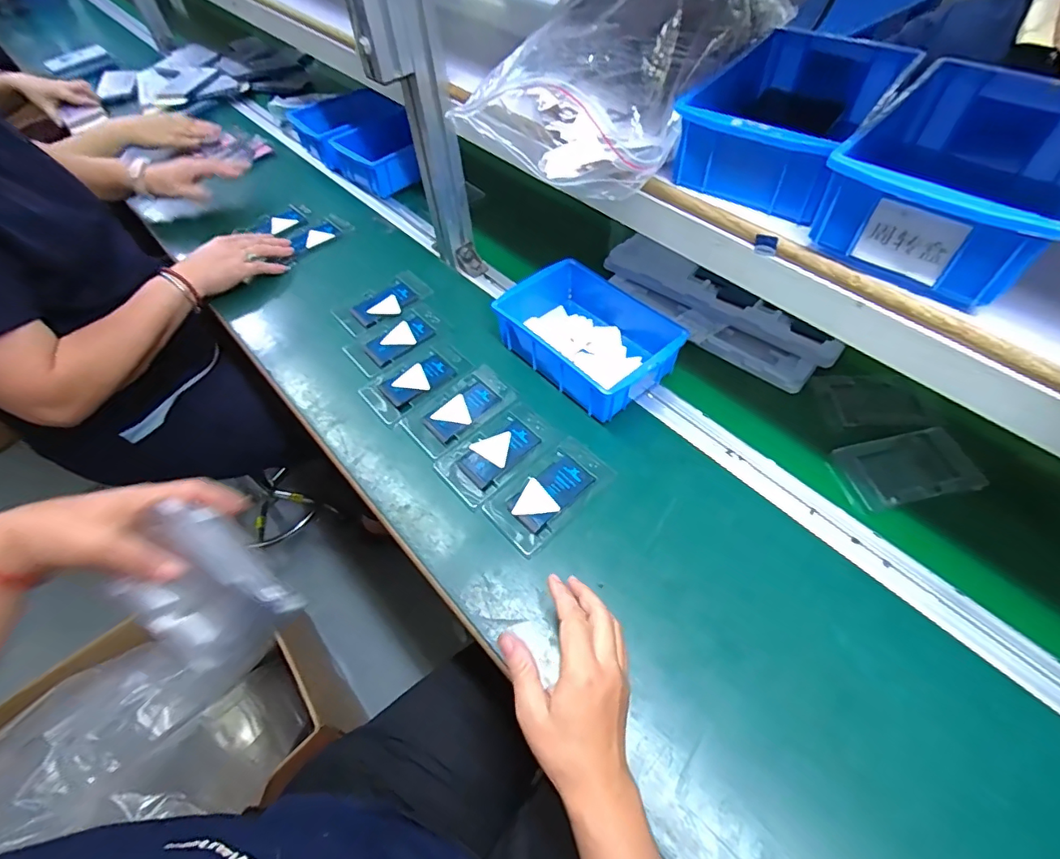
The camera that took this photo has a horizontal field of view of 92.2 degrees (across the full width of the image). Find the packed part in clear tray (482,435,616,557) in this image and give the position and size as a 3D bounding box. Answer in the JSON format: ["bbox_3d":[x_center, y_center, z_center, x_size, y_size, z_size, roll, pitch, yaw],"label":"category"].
[{"bbox_3d":[0.021,0.064,0.529,0.128,0.007,0.073,-38,61,-22],"label":"packed part in clear tray"}]

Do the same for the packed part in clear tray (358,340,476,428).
[{"bbox_3d":[-0.138,-0.058,0.630,0.126,0.011,0.074,-39,61,-22],"label":"packed part in clear tray"}]

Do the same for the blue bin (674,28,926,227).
[{"bbox_3d":[0.220,-0.263,0.436,0.122,0.062,0.204,31,61,23],"label":"blue bin"}]

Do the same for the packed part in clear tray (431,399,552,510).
[{"bbox_3d":[-0.039,0.021,0.563,0.072,0.005,0.127,38,64,26],"label":"packed part in clear tray"}]

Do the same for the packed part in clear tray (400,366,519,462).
[{"bbox_3d":[-0.081,-0.024,0.604,0.128,0.009,0.073,-37,60,-22],"label":"packed part in clear tray"}]

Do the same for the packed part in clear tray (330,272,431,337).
[{"bbox_3d":[-0.207,-0.178,0.713,0.128,0.006,0.071,-37,60,-22],"label":"packed part in clear tray"}]

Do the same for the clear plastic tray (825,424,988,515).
[{"bbox_3d":[0.381,0.042,0.521,0.130,0.024,0.076,-13,54,-6],"label":"clear plastic tray"}]

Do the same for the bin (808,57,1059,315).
[{"bbox_3d":[0.305,-0.180,0.367,0.136,0.069,0.192,33,62,24],"label":"bin"}]

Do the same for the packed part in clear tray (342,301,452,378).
[{"bbox_3d":[-0.174,-0.121,0.671,0.128,0.008,0.073,-39,61,-23],"label":"packed part in clear tray"}]

